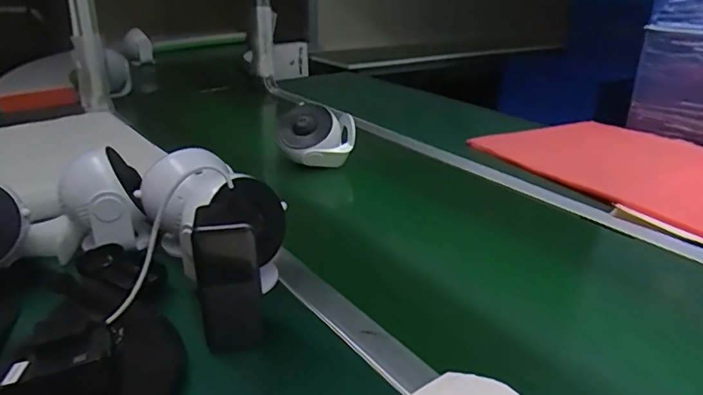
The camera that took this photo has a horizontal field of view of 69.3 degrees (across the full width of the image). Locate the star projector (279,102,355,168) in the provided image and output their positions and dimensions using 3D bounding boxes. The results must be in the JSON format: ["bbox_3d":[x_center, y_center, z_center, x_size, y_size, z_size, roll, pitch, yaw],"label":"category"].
[{"bbox_3d":[-0.060,-0.103,0.900,0.130,0.105,0.074,7,-25,-23],"label":"star projector"}]

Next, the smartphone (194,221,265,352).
[{"bbox_3d":[-0.106,0.079,0.447,0.052,0.123,0.012,-10,26,-22],"label":"smartphone"}]

